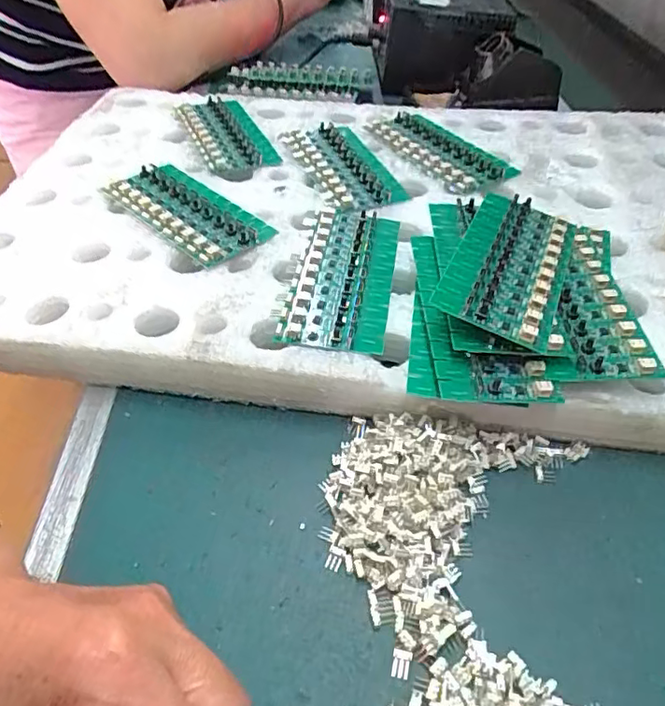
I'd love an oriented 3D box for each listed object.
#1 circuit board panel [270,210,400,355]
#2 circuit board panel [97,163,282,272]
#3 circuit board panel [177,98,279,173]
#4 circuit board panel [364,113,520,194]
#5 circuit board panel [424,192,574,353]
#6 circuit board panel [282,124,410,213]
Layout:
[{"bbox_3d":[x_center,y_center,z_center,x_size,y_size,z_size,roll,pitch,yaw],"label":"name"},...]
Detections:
[{"bbox_3d":[0.006,-0.054,0.372,0.066,0.007,0.135,6,46,6],"label":"circuit board panel"},{"bbox_3d":[-0.108,-0.107,0.425,0.064,0.010,0.138,-34,54,-29],"label":"circuit board panel"},{"bbox_3d":[-0.095,-0.195,0.518,0.060,0.015,0.133,-17,48,-16],"label":"circuit board panel"},{"bbox_3d":[0.093,-0.181,0.499,0.069,0.006,0.136,-24,50,-21],"label":"circuit board panel"},{"bbox_3d":[0.105,-0.055,0.338,0.062,0.007,0.134,23,46,10],"label":"circuit board panel"},{"bbox_3d":[0.009,-0.158,0.474,0.064,0.010,0.142,-16,47,-15],"label":"circuit board panel"}]

